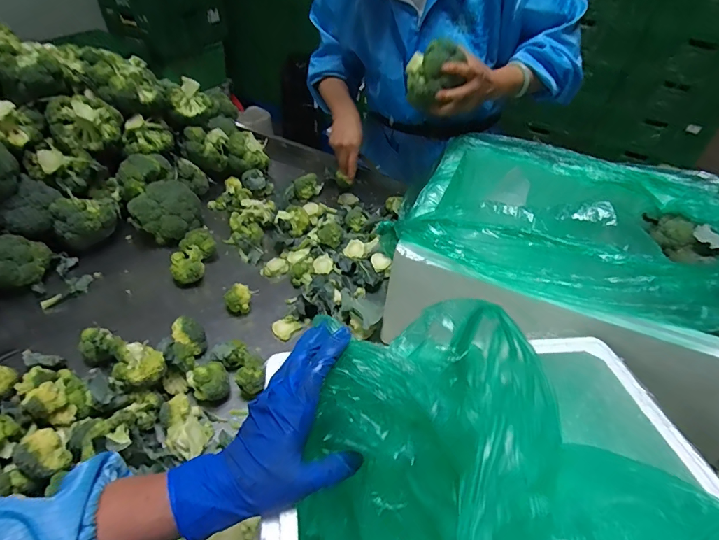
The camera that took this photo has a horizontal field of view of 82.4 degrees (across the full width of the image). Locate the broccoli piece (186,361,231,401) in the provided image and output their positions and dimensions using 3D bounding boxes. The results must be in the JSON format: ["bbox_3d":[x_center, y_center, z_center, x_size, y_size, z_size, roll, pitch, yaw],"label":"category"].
[{"bbox_3d":[-0.239,0.171,0.647,0.055,0.048,0.063,-25,51,-29],"label":"broccoli piece"}]

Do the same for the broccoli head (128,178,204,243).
[{"bbox_3d":[-0.431,-0.133,0.933,0.121,0.107,0.130,3,43,-3],"label":"broccoli head"}]

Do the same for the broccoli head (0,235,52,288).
[{"bbox_3d":[-0.652,-0.018,0.773,0.082,0.081,0.119,35,50,27],"label":"broccoli head"}]

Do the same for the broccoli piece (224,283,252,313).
[{"bbox_3d":[-0.238,0.055,0.802,0.050,0.053,0.058,-14,47,-21],"label":"broccoli piece"}]

